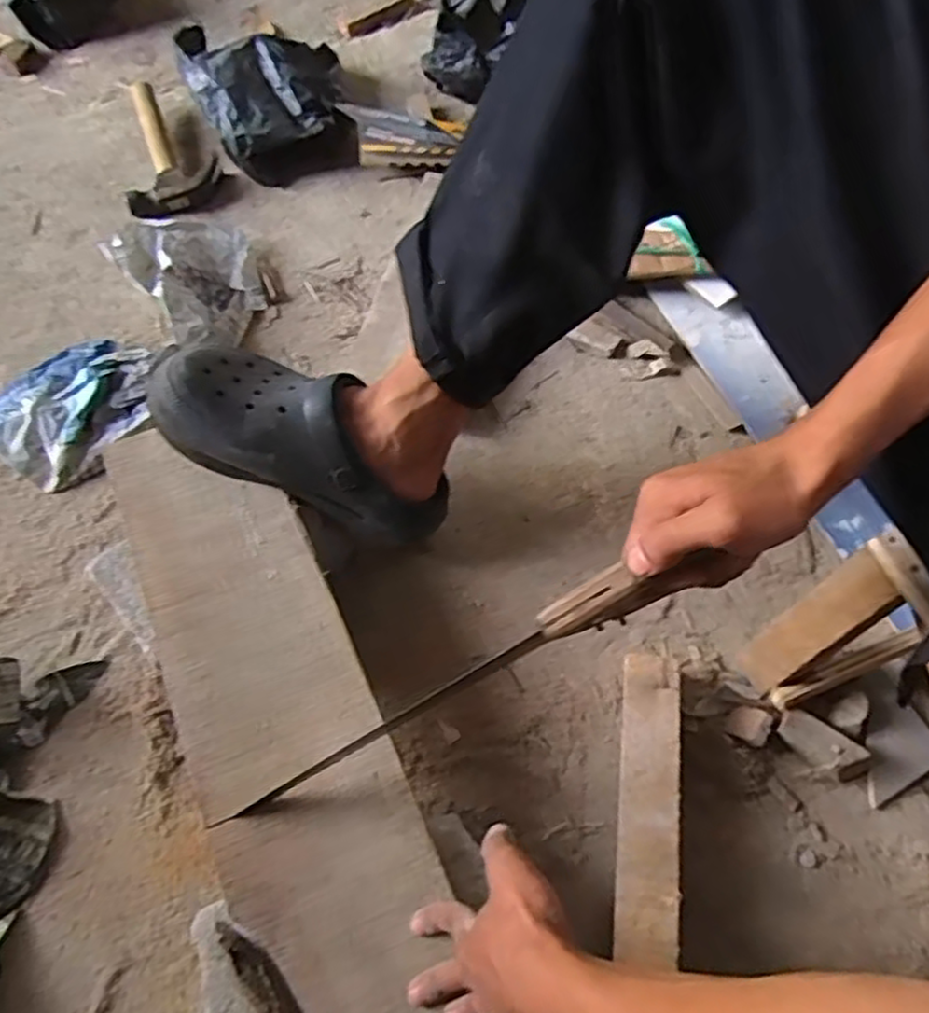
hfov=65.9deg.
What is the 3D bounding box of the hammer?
[{"bbox_3d":[-0.397,-0.460,0.922,0.129,0.057,0.213,-28,68,-13],"label":"hammer"}]

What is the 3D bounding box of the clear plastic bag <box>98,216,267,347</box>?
[{"bbox_3d":[-0.310,-0.273,0.840,0.145,0.052,0.195,-38,70,-17],"label":"clear plastic bag"}]

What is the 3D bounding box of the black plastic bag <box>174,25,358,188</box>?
[{"bbox_3d":[-0.255,-0.533,0.942,0.197,0.104,0.197,-15,66,-8],"label":"black plastic bag"}]

